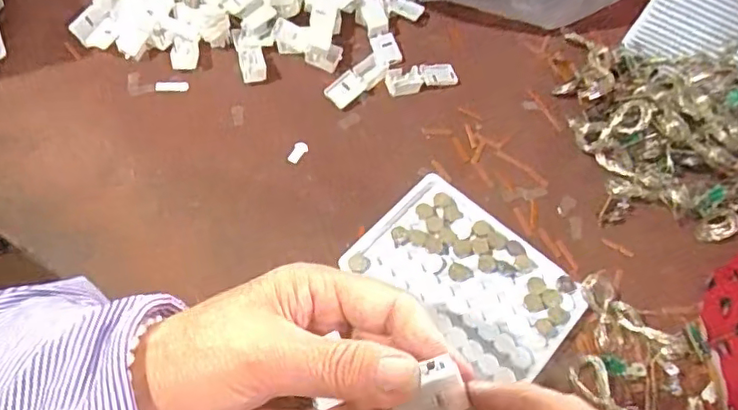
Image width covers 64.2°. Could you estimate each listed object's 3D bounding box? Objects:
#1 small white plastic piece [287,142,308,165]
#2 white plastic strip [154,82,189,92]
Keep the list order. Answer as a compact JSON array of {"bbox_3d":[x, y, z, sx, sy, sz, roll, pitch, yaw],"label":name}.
[{"bbox_3d":[-0.051,-0.038,0.421,0.009,0.004,0.018,24,61,10],"label":"small white plastic piece"},{"bbox_3d":[-0.148,-0.089,0.442,0.025,0.004,0.008,0,60,-3],"label":"white plastic strip"}]

